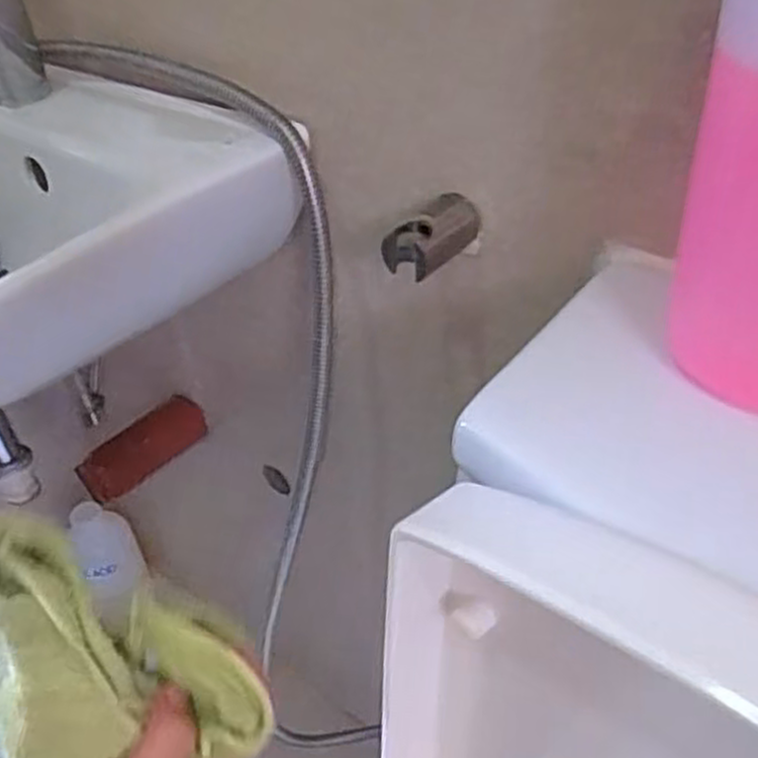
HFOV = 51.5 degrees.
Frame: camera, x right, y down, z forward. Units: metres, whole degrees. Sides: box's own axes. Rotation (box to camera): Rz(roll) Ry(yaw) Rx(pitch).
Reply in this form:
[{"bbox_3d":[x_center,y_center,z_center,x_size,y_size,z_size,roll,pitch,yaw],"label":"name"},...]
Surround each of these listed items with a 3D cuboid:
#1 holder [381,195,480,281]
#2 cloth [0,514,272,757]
[{"bbox_3d":[0.032,-0.085,0.462,0.054,0.029,0.033,-35,47,-30],"label":"holder"},{"bbox_3d":[-0.124,0.129,0.336,0.146,0.072,0.084,15,44,23],"label":"cloth"}]

